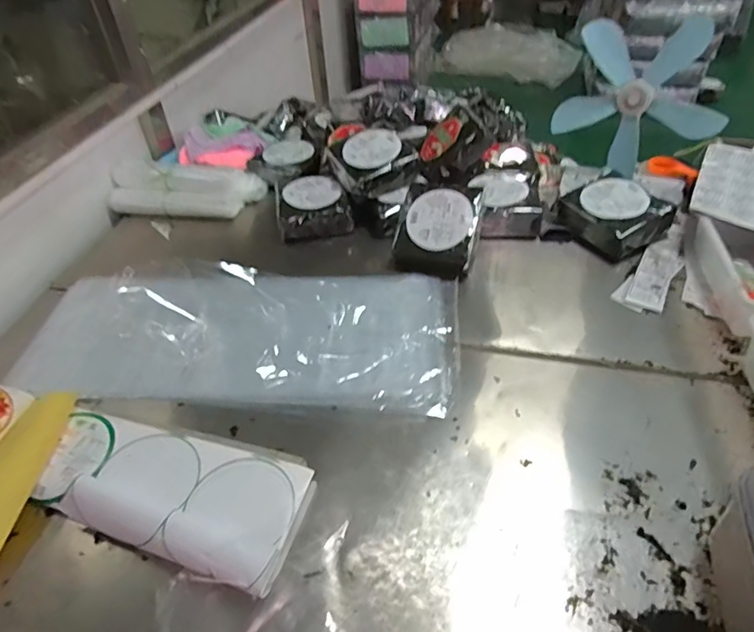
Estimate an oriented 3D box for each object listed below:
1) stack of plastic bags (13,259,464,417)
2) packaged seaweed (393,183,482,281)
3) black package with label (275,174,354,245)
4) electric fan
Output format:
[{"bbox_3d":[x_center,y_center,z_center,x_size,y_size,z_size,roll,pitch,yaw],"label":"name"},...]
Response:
[{"bbox_3d":[-0.281,0.021,1.076,0.874,0.055,0.368,0,44,4],"label":"stack of plastic bags"},{"bbox_3d":[0.142,-0.206,1.226,0.191,0.066,0.225,8,79,21],"label":"packaged seaweed"},{"bbox_3d":[-0.184,-0.305,1.409,0.189,0.064,0.215,-15,45,-12],"label":"black package with label"},{"bbox_3d":[0.651,-0.538,1.318,0.385,0.324,0.122,-1,19,40],"label":"electric fan"}]

